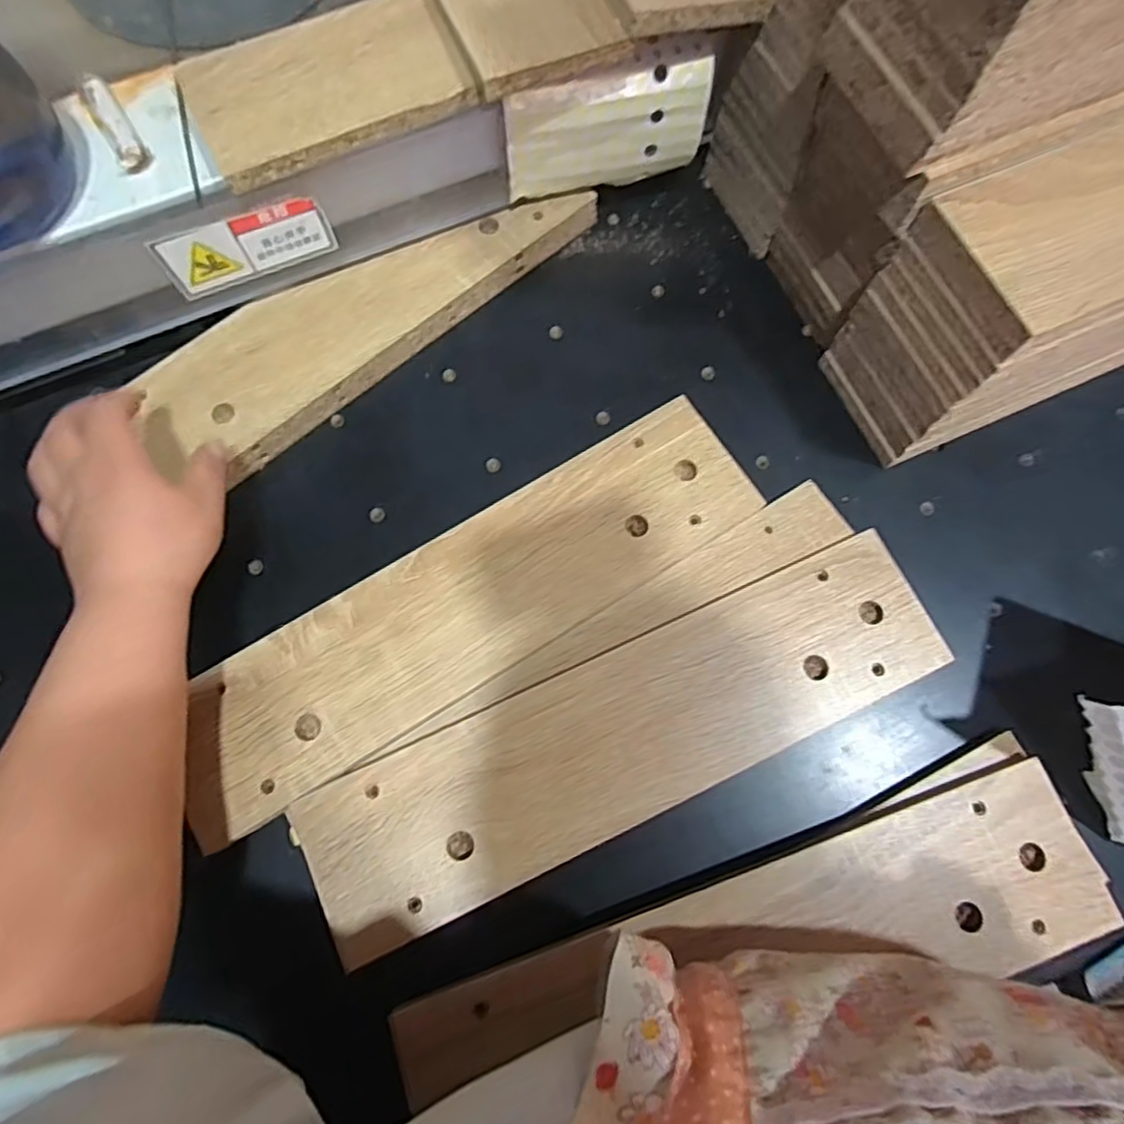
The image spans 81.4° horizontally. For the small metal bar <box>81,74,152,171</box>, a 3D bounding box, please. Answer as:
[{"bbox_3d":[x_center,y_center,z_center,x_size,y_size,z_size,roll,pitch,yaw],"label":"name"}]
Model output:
[{"bbox_3d":[-0.255,-0.250,0.371,0.017,0.010,0.069,-33,77,-9],"label":"small metal bar"}]

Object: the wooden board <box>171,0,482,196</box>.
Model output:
[{"bbox_3d":[-0.135,-0.278,0.377,0.151,0.016,0.091,-25,76,-8],"label":"wooden board"}]

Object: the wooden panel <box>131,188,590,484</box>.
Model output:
[{"bbox_3d":[-0.123,-0.171,0.455,0.332,0.028,0.090,-33,77,-10],"label":"wooden panel"}]

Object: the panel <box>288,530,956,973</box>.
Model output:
[{"bbox_3d":[0.041,0.094,0.366,0.370,0.008,0.090,-24,76,-7],"label":"panel"}]

